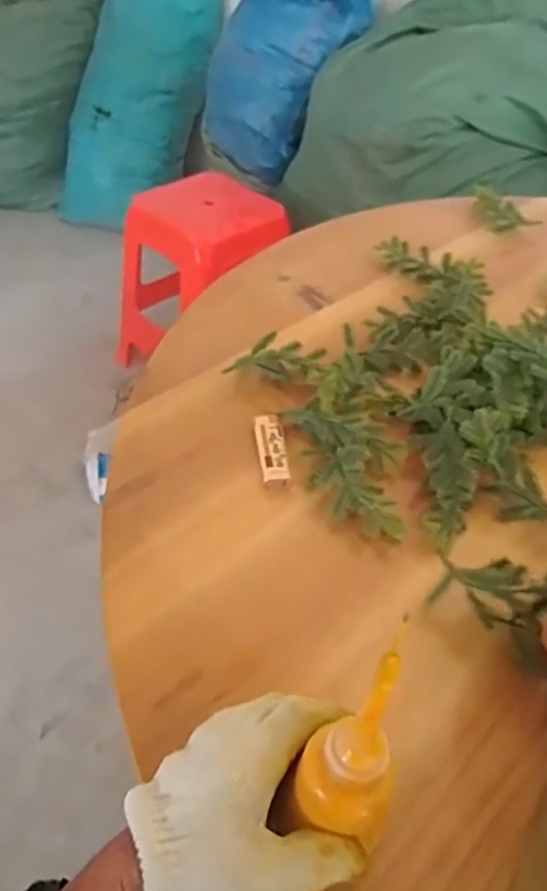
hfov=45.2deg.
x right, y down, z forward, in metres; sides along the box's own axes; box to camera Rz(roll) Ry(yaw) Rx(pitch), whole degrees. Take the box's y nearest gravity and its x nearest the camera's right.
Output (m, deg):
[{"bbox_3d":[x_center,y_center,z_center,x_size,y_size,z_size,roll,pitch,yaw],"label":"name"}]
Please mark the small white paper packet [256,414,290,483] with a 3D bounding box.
[{"bbox_3d":[-0.001,0.003,0.554,0.025,0.010,0.074,1,46,-6],"label":"small white paper packet"}]

